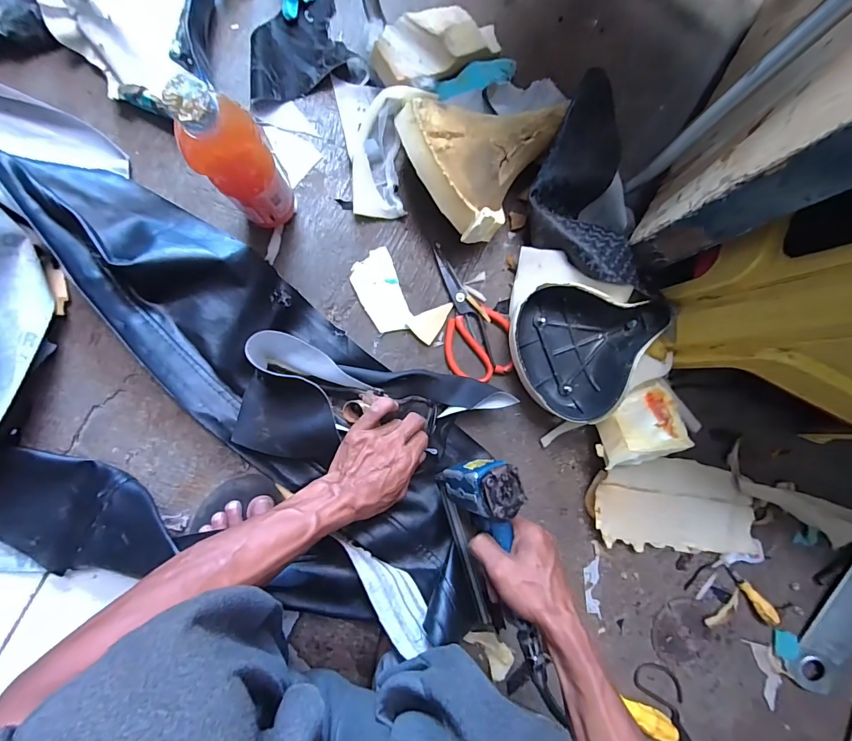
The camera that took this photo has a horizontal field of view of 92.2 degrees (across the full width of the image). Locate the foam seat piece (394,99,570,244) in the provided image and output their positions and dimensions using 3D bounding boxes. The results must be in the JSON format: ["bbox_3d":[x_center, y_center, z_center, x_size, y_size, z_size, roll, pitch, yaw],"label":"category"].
[{"bbox_3d":[0.053,-0.275,0.485,0.171,0.051,0.203,30,87,-7],"label":"foam seat piece"}]

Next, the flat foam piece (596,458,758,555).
[{"bbox_3d":[0.362,0.196,0.586,0.257,0.039,0.136,5,89,-7],"label":"flat foam piece"}]

